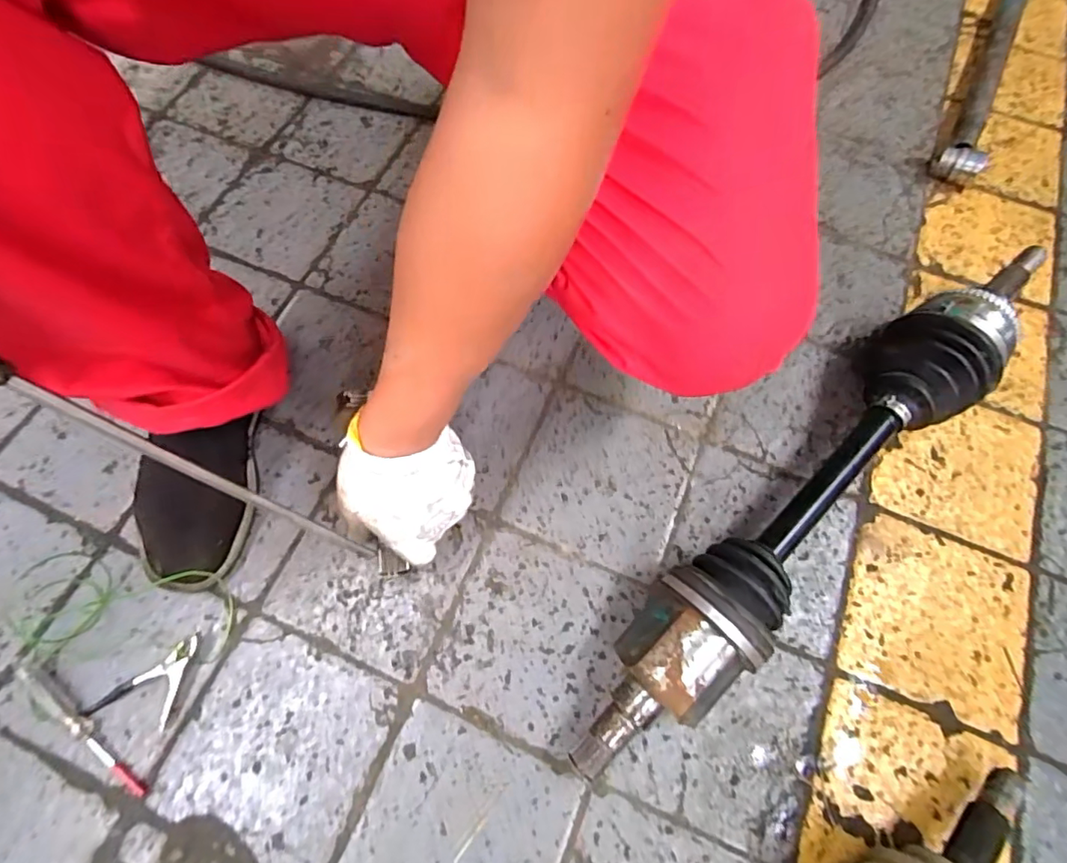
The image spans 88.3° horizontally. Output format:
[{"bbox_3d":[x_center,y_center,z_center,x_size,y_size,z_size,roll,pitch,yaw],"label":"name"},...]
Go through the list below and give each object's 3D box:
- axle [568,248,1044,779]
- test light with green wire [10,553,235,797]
[{"bbox_3d":[0.232,0.057,0.458,0.552,0.094,0.090,-42,74,-16],"label":"axle"},{"bbox_3d":[-0.354,0.174,0.441,0.189,0.020,0.152,16,68,6],"label":"test light with green wire"}]

